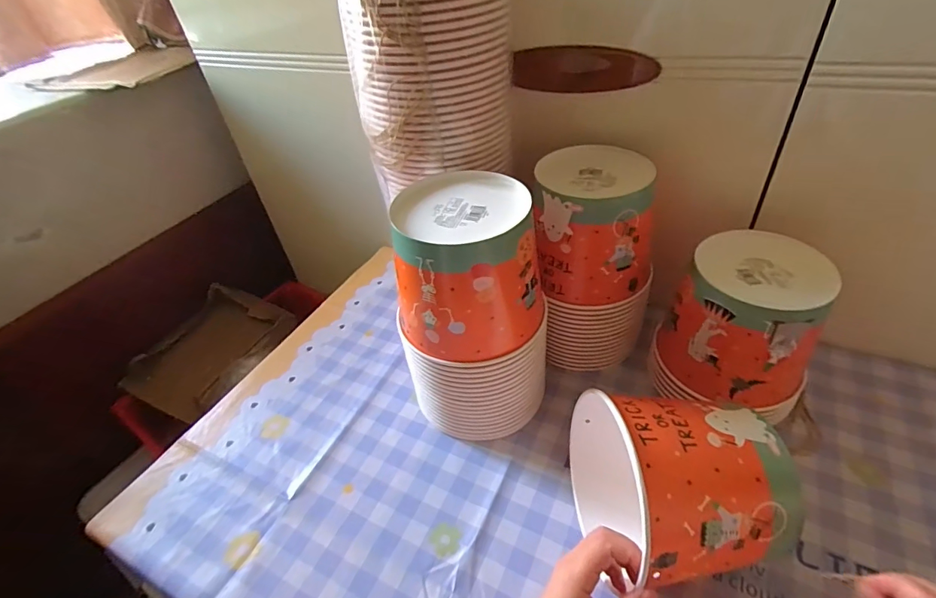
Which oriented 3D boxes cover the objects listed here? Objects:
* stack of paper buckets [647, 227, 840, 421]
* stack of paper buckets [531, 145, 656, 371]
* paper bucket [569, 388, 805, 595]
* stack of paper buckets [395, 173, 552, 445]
[{"bbox_3d":[0.310,0.039,0.510,0.145,0.174,0.147,28,53,34],"label":"stack of paper buckets"},{"bbox_3d":[0.157,-0.040,0.562,0.137,0.240,0.144,4,42,13],"label":"stack of paper buckets"},{"bbox_3d":[0.177,0.146,0.401,0.136,0.146,0.168,-14,41,-8],"label":"paper bucket"},{"bbox_3d":[0.009,0.020,0.498,0.148,0.268,0.151,-3,42,6],"label":"stack of paper buckets"}]

